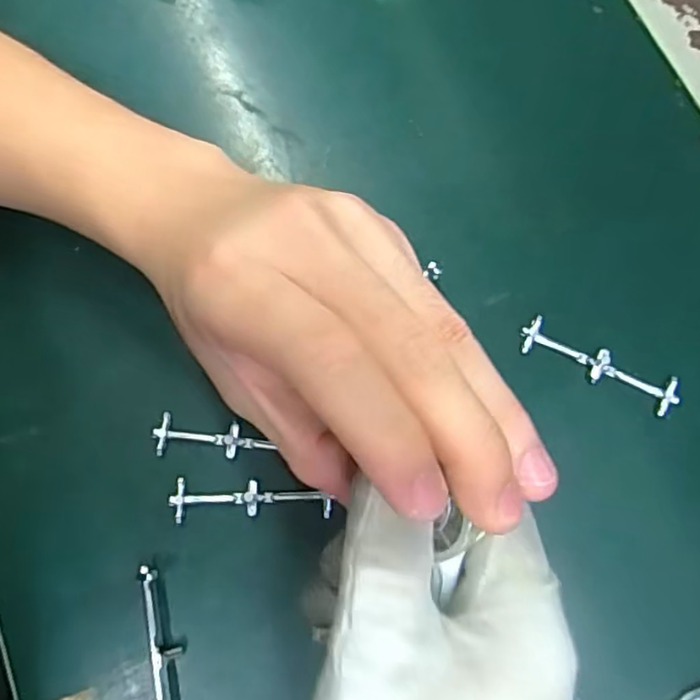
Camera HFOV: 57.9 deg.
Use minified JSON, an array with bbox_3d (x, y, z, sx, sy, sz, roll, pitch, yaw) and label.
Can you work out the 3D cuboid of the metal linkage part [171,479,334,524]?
[{"bbox_3d":[-0.044,0.066,0.274,0.069,0.010,0.017,2,75,1],"label":"metal linkage part"}]

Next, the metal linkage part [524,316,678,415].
[{"bbox_3d":[0.112,0.007,0.284,0.071,0.004,0.017,26,76,7],"label":"metal linkage part"}]

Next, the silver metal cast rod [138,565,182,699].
[{"bbox_3d":[-0.076,0.127,0.258,0.011,0.012,0.075,-9,77,-1],"label":"silver metal cast rod"}]

